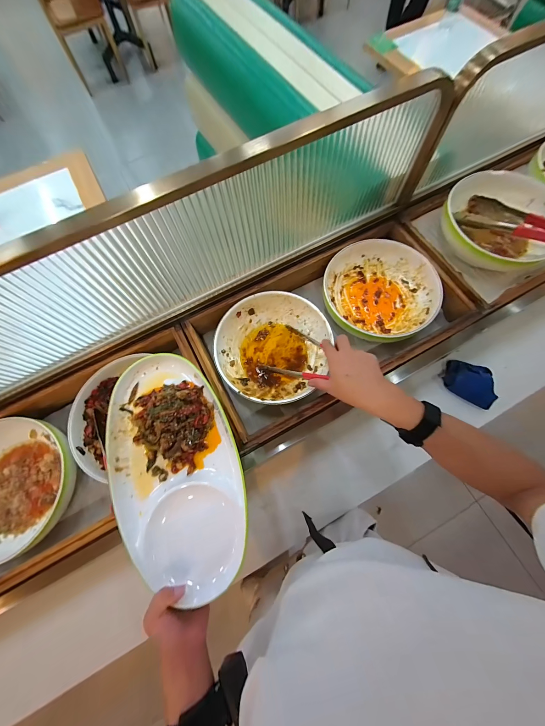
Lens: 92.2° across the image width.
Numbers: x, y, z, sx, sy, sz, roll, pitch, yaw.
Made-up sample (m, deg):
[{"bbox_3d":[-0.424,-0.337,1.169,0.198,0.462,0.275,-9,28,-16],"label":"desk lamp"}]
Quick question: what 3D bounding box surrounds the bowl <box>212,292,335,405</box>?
[{"bbox_3d":[0.002,-0.032,0.560,0.232,0.064,0.235,0,72,1],"label":"bowl"}]

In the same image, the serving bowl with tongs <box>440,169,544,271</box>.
[{"bbox_3d":[0.494,-0.304,0.587,0.235,0.100,0.234,0,72,1],"label":"serving bowl with tongs"}]

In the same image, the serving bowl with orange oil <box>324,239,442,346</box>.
[{"bbox_3d":[0.243,-0.163,0.599,0.230,0.066,0.240,0,72,1],"label":"serving bowl with orange oil"}]

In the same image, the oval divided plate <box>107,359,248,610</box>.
[{"bbox_3d":[-0.155,0.151,0.410,0.187,0.049,0.349,-23,73,-6],"label":"oval divided plate"}]

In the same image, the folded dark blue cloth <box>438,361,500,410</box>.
[{"bbox_3d":[0.518,0.051,0.689,0.126,0.042,0.096,33,76,11],"label":"folded dark blue cloth"}]

